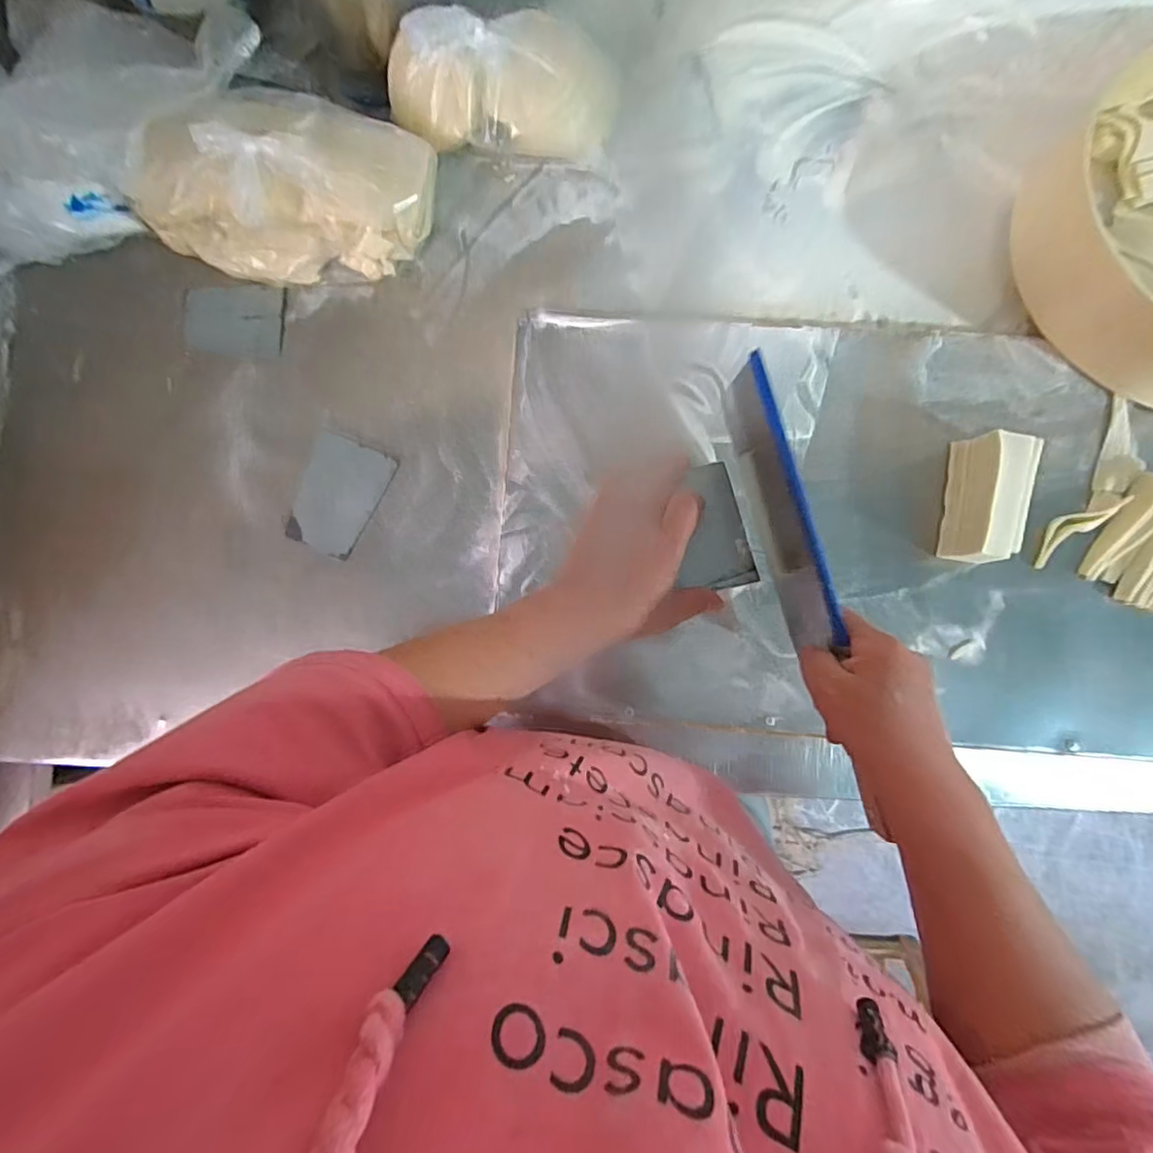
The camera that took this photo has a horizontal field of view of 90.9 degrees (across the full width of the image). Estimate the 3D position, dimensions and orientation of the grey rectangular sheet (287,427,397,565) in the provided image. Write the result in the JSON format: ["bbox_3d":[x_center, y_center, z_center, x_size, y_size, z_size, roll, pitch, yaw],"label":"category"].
[{"bbox_3d":[-0.212,-0.071,0.503,0.072,0.004,0.099,22,85,-1],"label":"grey rectangular sheet"}]

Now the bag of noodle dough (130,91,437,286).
[{"bbox_3d":[-0.257,-0.339,0.490,0.248,0.078,0.140,10,87,4],"label":"bag of noodle dough"}]

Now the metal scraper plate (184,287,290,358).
[{"bbox_3d":[-0.315,-0.236,0.526,0.092,0.005,0.065,1,86,-1],"label":"metal scraper plate"}]

